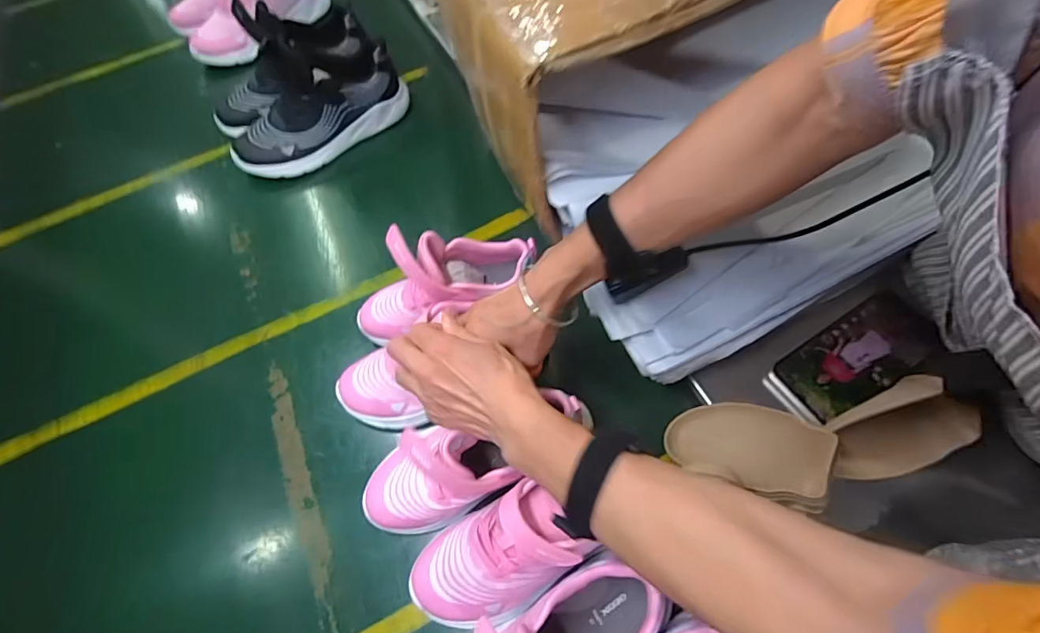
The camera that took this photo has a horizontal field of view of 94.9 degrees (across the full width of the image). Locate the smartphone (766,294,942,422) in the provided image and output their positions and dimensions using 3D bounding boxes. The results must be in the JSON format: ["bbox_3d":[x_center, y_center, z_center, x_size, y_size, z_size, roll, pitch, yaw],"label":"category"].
[{"bbox_3d":[0.318,0.037,0.452,0.161,0.018,0.074,-25,63,-10],"label":"smartphone"}]

